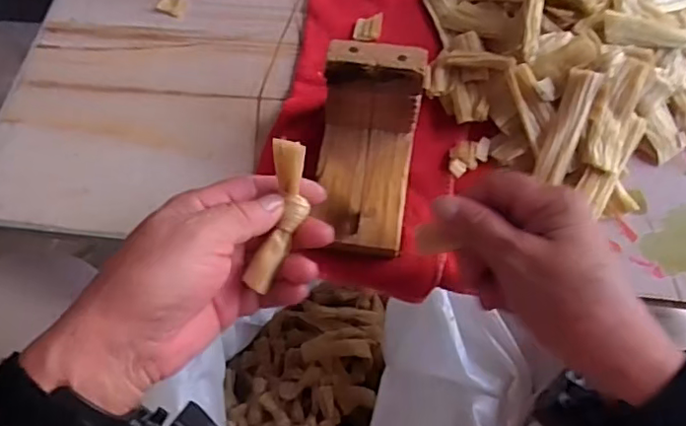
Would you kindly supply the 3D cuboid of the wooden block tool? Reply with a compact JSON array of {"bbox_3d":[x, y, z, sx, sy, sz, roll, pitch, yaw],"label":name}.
[{"bbox_3d":[0.014,-0.037,0.361,0.063,0.079,0.105,5,62,2],"label":"wooden block tool"}]

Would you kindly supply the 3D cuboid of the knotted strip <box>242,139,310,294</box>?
[{"bbox_3d":[-0.032,0.002,0.314,0.021,0.017,0.079,13,92,6],"label":"knotted strip"}]

